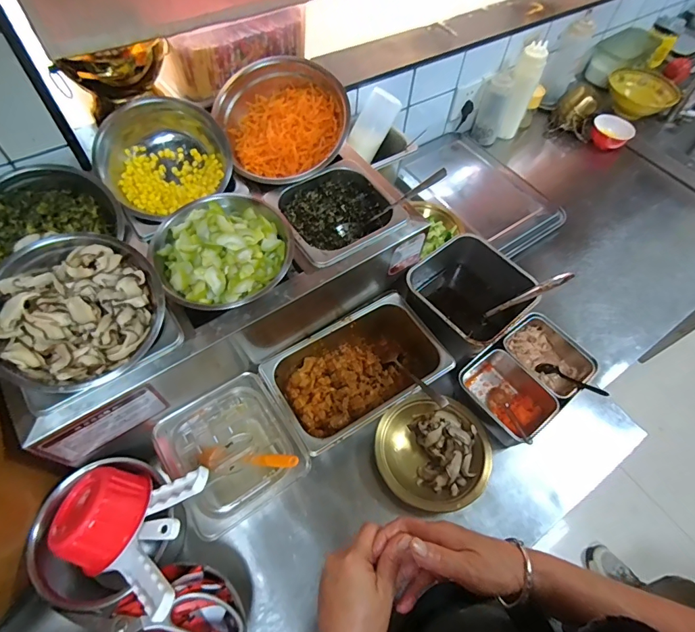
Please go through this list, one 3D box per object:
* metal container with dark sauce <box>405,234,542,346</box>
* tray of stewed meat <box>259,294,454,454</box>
[{"bbox_3d":[0.199,-0.021,0.741,0.174,0.141,0.194,-38,67,-23],"label":"metal container with dark sauce"},{"bbox_3d":[0.016,0.093,0.665,0.265,0.079,0.161,-28,64,-19],"label":"tray of stewed meat"}]

